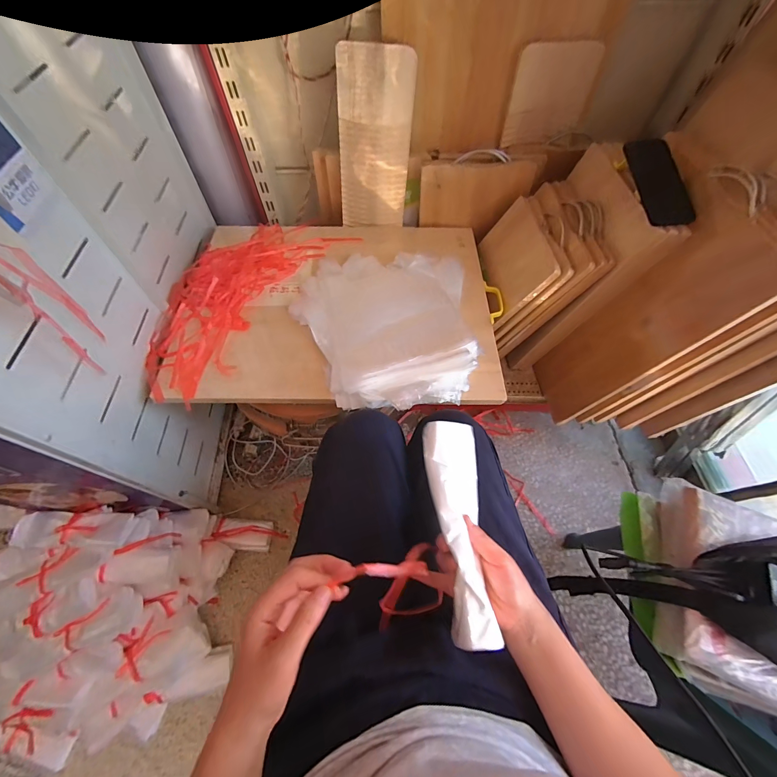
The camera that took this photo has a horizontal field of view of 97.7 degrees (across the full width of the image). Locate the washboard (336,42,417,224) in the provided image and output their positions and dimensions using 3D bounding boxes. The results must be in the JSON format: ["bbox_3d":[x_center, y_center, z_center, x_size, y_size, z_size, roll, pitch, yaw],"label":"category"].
[{"bbox_3d":[-0.030,-0.536,0.762,0.152,0.332,0.022,2,50,-2],"label":"washboard"}]

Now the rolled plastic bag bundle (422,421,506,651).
[{"bbox_3d":[0.081,0.147,0.378,0.064,0.041,0.225,-3,58,-2],"label":"rolled plastic bag bundle"}]

